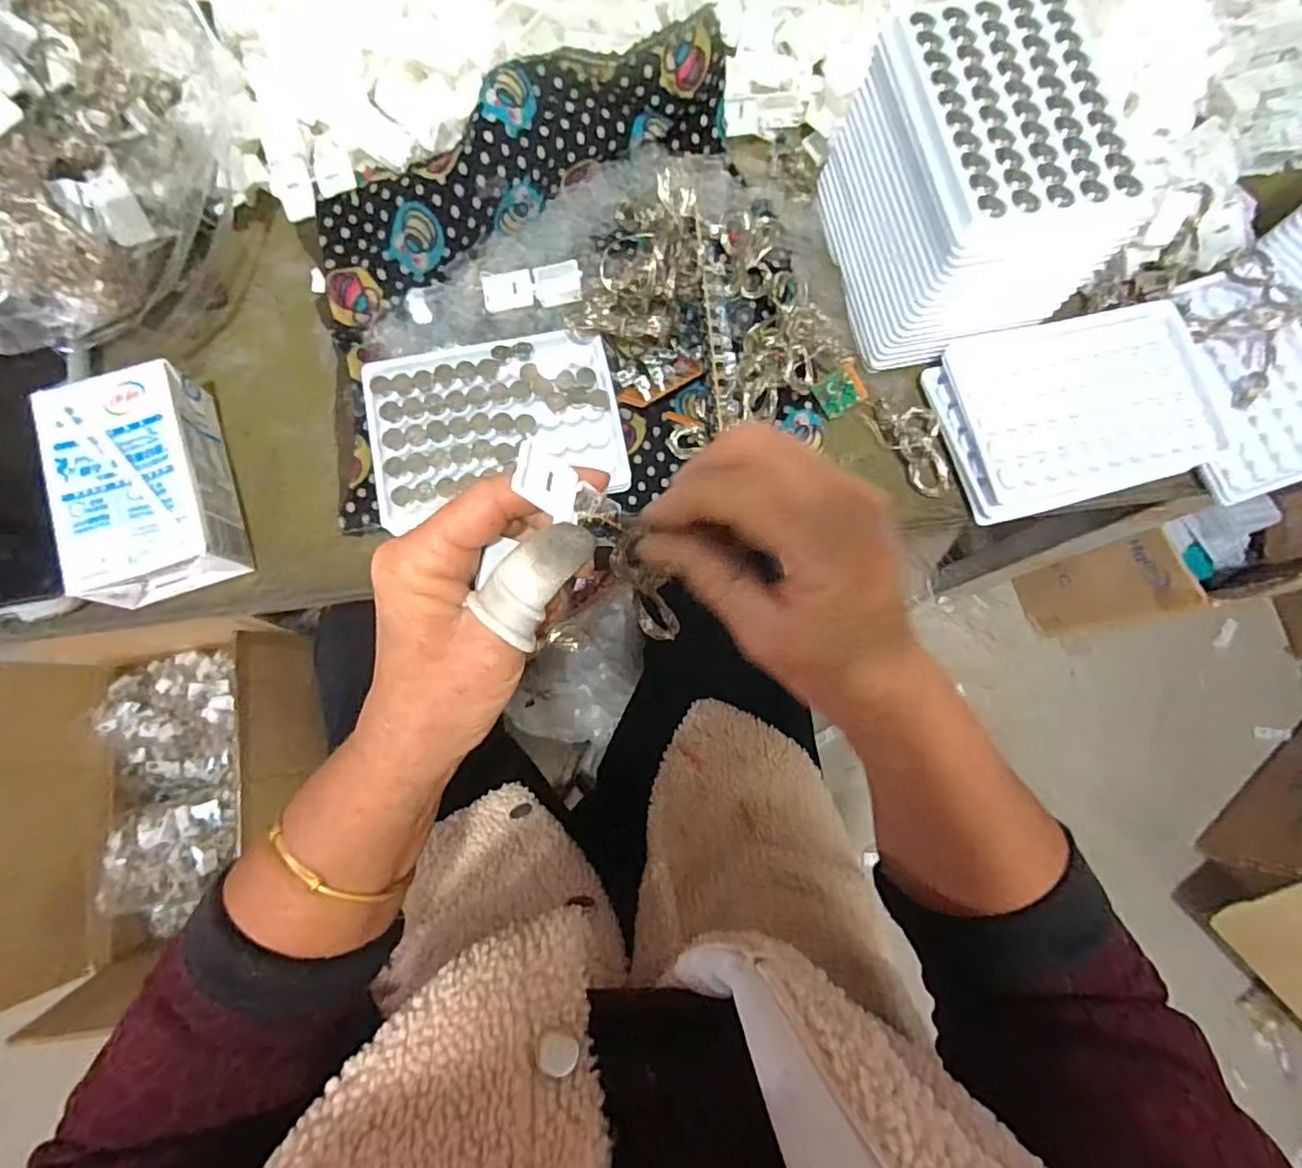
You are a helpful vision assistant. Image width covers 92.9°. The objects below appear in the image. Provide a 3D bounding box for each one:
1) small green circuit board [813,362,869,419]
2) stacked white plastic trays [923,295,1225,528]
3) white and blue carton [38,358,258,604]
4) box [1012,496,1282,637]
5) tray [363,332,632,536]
[{"bbox_3d":[0.105,-0.107,0.345,0.024,0.004,0.022,-29,99,24],"label":"small green circuit board"},{"bbox_3d":[0.236,-0.098,0.342,0.142,0.014,0.100,-15,80,-4],"label":"stacked white plastic trays"},{"bbox_3d":[-0.257,-0.050,0.318,0.064,0.041,0.107,-18,80,-5],"label":"white and blue carton"},{"bbox_3d":[0.780,-0.028,0.915,0.302,0.278,0.118,-17,80,-5],"label":"box"},{"bbox_3d":[-0.083,-0.085,0.335,0.129,0.016,0.093,-11,79,-3],"label":"tray"}]

